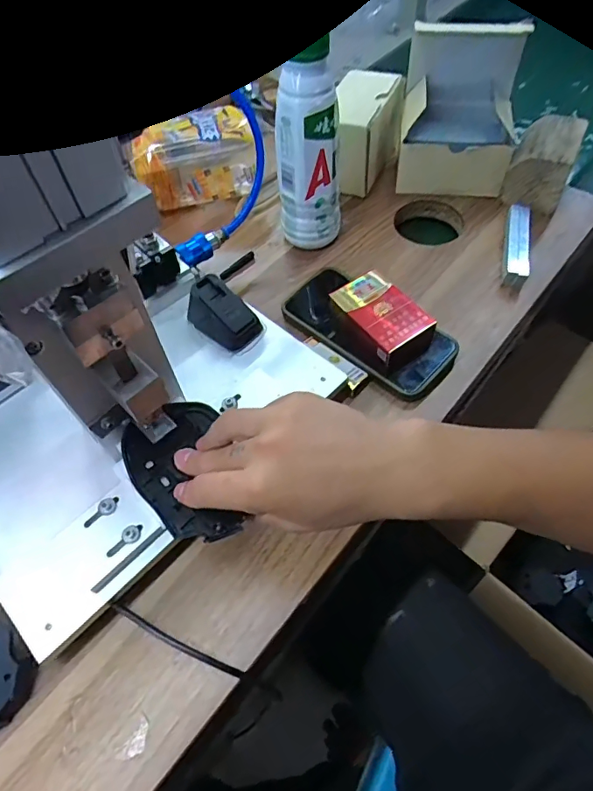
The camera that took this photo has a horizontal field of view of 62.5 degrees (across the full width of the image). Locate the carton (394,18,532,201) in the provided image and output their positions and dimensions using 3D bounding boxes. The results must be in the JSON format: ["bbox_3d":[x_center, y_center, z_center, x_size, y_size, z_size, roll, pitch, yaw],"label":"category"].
[{"bbox_3d":[0.180,-0.315,0.550,0.113,0.147,0.119,6,58,6],"label":"carton"}]

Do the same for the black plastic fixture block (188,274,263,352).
[{"bbox_3d":[-0.067,-0.074,0.440,0.064,0.039,0.038,37,66,23],"label":"black plastic fixture block"}]

